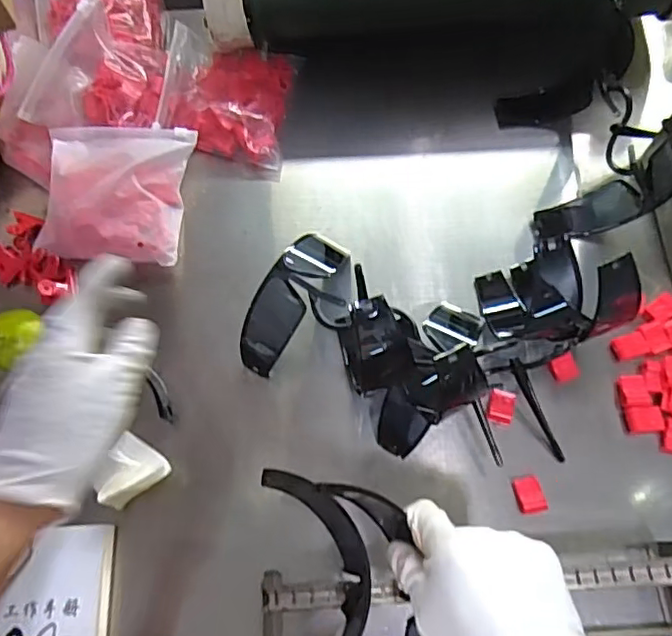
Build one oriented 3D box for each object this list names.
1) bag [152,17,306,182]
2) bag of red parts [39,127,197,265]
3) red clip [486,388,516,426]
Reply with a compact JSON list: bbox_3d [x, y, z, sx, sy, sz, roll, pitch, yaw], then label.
[{"bbox_3d":[-0.115,-0.231,0.614,0.136,0.038,0.140,8,70,5],"label":"bag"},{"bbox_3d":[-0.216,-0.122,0.571,0.137,0.044,0.140,7,70,4],"label":"bag of red parts"},{"bbox_3d":[0.142,0.076,0.502,0.020,0.010,0.029,17,71,8],"label":"red clip"}]

